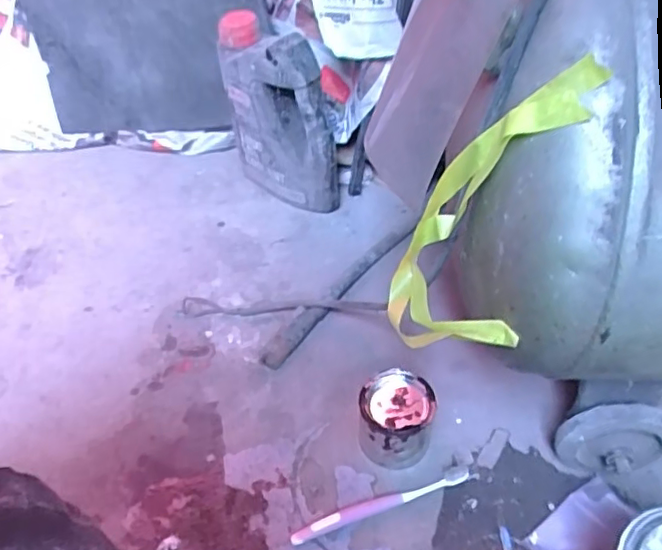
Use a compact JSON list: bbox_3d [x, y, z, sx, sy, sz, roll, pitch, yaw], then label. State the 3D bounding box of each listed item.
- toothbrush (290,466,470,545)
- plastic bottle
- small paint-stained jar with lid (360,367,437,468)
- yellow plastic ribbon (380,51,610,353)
[{"bbox_3d":[0.050,0.219,0.567,0.180,0.010,0.015,-17,48,-12],"label":"toothbrush"},{"bbox_3d":[-0.069,-0.202,0.801,0.177,0.251,0.055,35,57,30],"label":"plastic bottle"},{"bbox_3d":[0.065,0.144,0.589,0.069,0.071,0.070,-1,47,1],"label":"small paint-stained jar with lid"},{"bbox_3d":[0.093,-0.037,0.387,0.027,0.217,0.101,-14,39,-33],"label":"yellow plastic ribbon"}]

